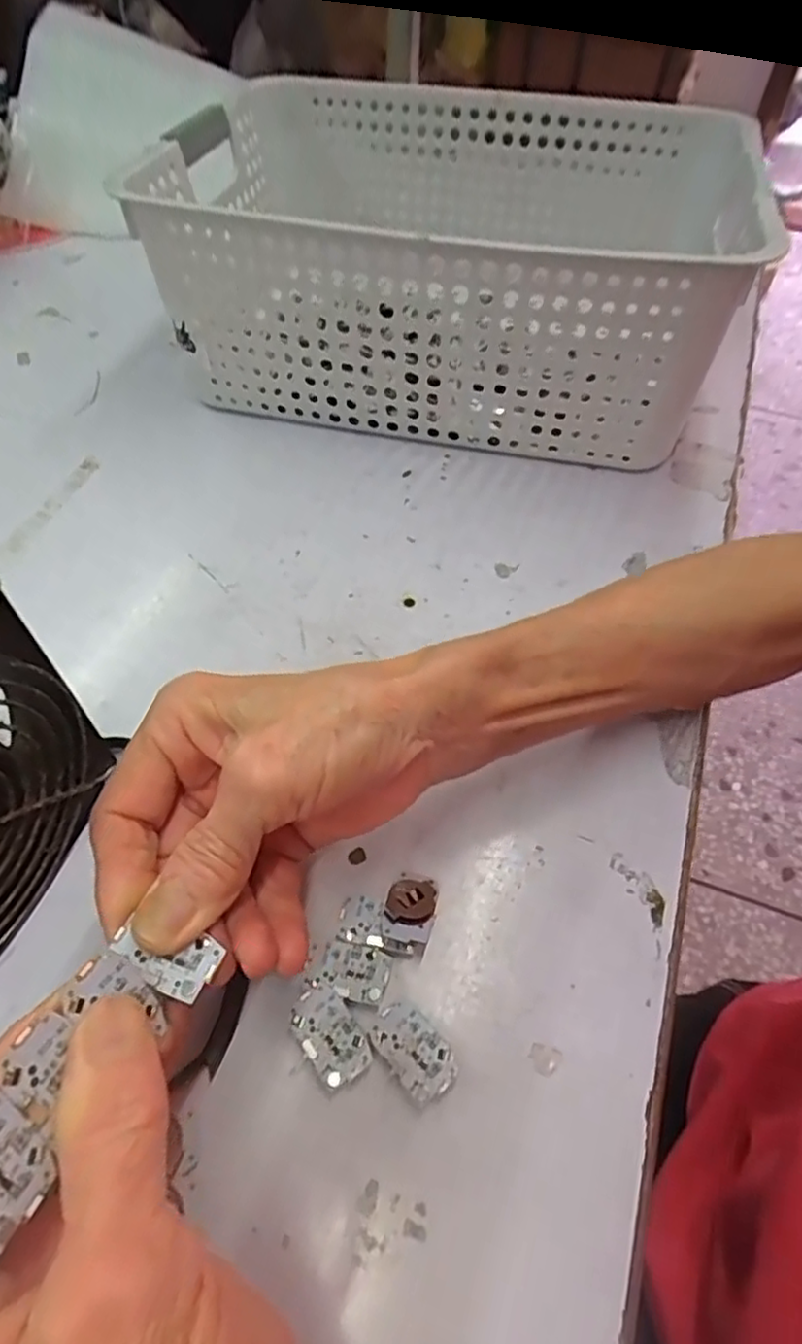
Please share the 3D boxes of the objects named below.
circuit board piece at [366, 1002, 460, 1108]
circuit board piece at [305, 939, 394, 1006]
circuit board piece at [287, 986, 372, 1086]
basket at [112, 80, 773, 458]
[{"bbox_3d":[0.004,0.124,0.212,0.018,0.005,0.030,-36,61,-24],"label":"circuit board piece"},{"bbox_3d":[-0.018,0.102,0.224,0.027,0.004,0.017,15,55,11],"label":"circuit board piece"},{"bbox_3d":[-0.024,0.119,0.213,0.018,0.004,0.029,-33,60,-22],"label":"circuit board piece"},{"bbox_3d":[0.033,-0.285,0.442,0.328,0.124,0.294,13,54,10],"label":"basket"}]

